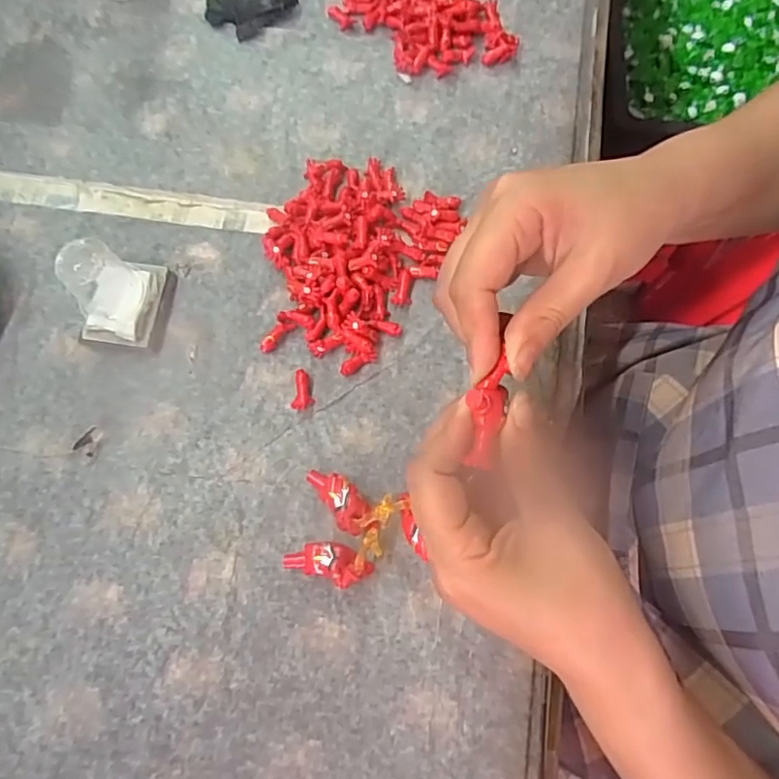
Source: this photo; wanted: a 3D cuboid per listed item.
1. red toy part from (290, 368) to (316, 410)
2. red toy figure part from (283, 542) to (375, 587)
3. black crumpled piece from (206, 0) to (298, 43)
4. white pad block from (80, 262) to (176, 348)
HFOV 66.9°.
[{"bbox_3d":[-0.047,0.000,0.322,0.012,0.007,0.022,2,73,1],"label":"red toy part"},{"bbox_3d":[-0.030,0.085,0.292,0.042,0.014,0.018,17,74,5],"label":"red toy figure part"},{"bbox_3d":[-0.095,-0.264,0.400,0.058,0.012,0.045,-32,76,-9],"label":"black crumpled piece"},{"bbox_3d":[-0.145,-0.048,0.330,0.035,0.016,0.051,12,74,3],"label":"white pad block"}]

